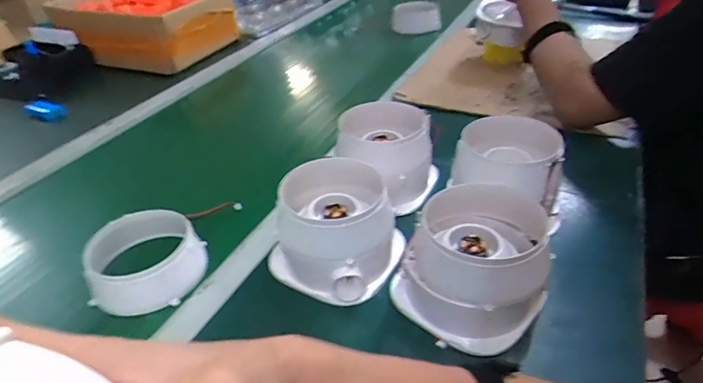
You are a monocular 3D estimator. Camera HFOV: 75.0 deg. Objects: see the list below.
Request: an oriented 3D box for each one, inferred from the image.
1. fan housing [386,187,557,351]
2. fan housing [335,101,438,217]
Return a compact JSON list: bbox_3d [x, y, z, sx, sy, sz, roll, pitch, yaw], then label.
[{"bbox_3d":[0.122,0.068,0.462,0.141,0.090,0.139,16,40,25],"label":"fan housing"},{"bbox_3d":[0.042,-0.048,0.624,0.125,0.107,0.118,-3,36,2],"label":"fan housing"}]

